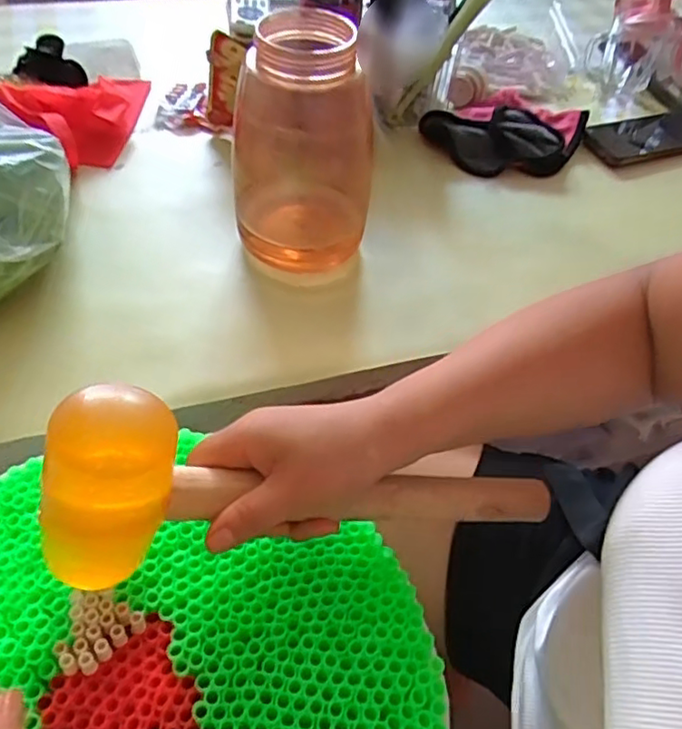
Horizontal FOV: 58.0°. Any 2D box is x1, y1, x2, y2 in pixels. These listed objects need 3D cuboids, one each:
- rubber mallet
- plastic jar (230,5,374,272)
[{"bbox_3d":[-0.001,0.069,0.355,0.309,0.051,0.096,9,49,-23],"label":"rubber mallet"},{"bbox_3d":[-0.039,-0.183,0.542,0.108,0.205,0.109,2,51,-3],"label":"plastic jar"}]

